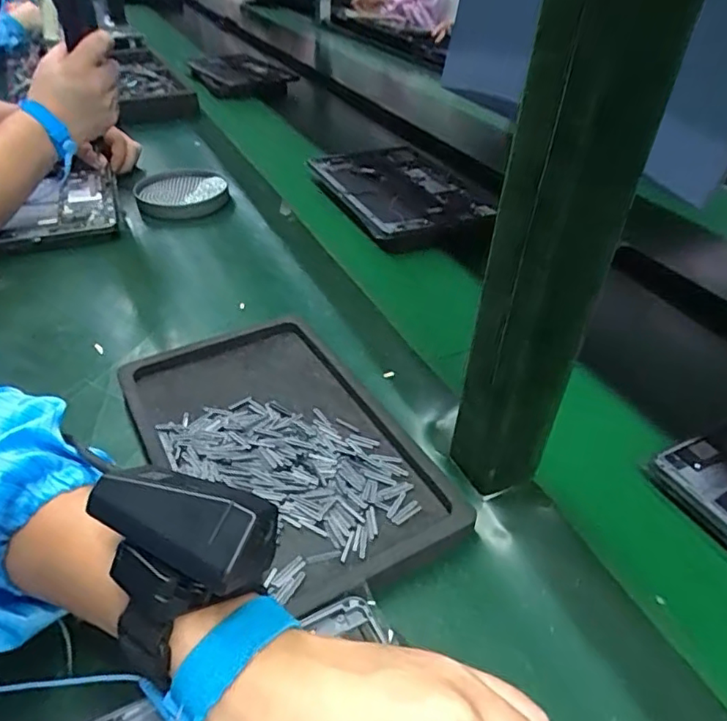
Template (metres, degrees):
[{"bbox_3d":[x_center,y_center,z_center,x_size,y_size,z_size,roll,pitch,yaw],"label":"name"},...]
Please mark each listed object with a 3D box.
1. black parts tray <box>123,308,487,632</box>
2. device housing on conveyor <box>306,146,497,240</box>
[{"bbox_3d":[-0.060,0.049,0.385,0.146,0.015,0.258,-19,44,-27],"label":"black parts tray"},{"bbox_3d":[0.039,-0.228,0.741,0.170,0.017,0.267,-16,43,-14],"label":"device housing on conveyor"}]

